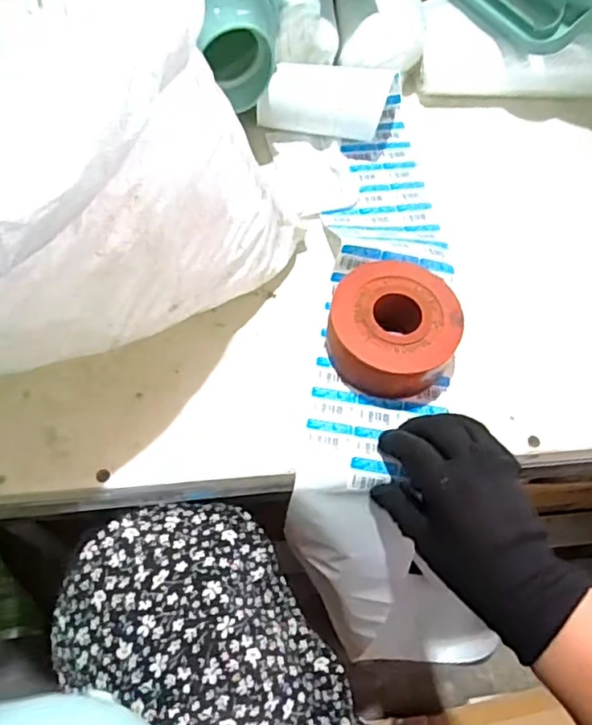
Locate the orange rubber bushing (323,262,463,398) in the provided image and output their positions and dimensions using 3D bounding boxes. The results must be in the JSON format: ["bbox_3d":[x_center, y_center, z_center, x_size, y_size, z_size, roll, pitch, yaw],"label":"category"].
[{"bbox_3d":[0.073,-0.024,0.474,0.098,0.049,0.093,1,62,-2],"label":"orange rubber bushing"}]

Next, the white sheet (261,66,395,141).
[{"bbox_3d":[0.027,-0.243,0.582,0.117,0.057,0.052,8,62,2],"label":"white sheet"}]

